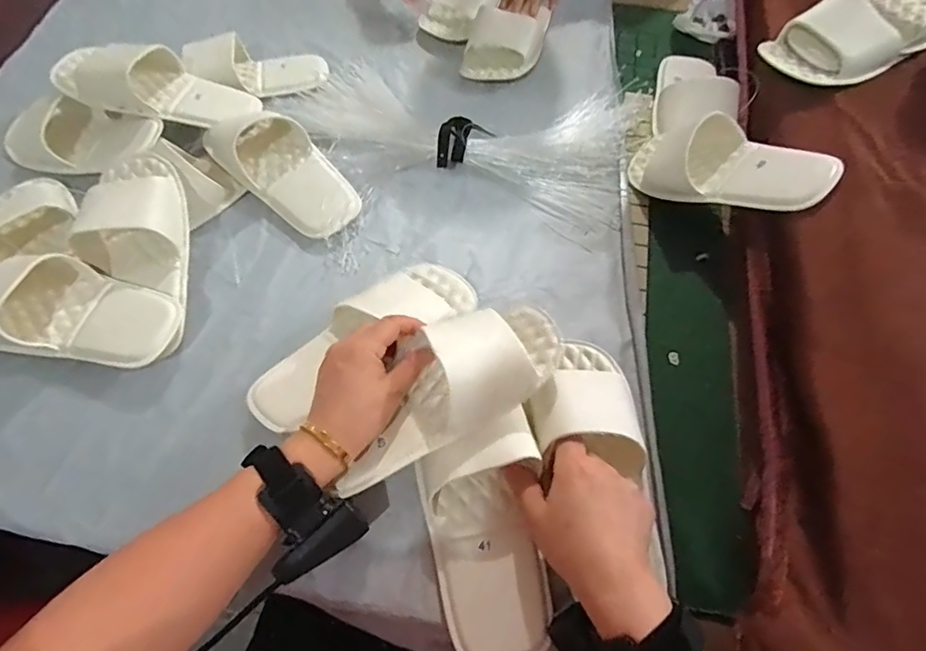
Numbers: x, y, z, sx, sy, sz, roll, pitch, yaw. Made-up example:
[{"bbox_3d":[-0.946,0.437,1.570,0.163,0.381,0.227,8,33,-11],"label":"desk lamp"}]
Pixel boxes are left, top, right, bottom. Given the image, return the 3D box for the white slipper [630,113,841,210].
[{"bbox_3d":[0.278,-0.176,0.562,0.089,0.055,0.237,-35,39,-18],"label":"white slipper"}]

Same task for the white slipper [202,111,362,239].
[{"bbox_3d":[-0.211,-0.191,0.584,0.101,0.064,0.216,-37,66,-19],"label":"white slipper"}]

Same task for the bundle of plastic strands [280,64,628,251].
[{"bbox_3d":[0.004,-0.262,0.654,0.441,0.043,0.225,22,63,12],"label":"bundle of plastic strands"}]

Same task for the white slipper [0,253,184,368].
[{"bbox_3d":[-0.375,-0.012,0.496,0.205,0.064,0.097,15,61,9],"label":"white slipper"}]

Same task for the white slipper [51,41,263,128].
[{"bbox_3d":[-0.371,-0.291,0.630,0.228,0.053,0.085,6,59,-18],"label":"white slipper"}]

